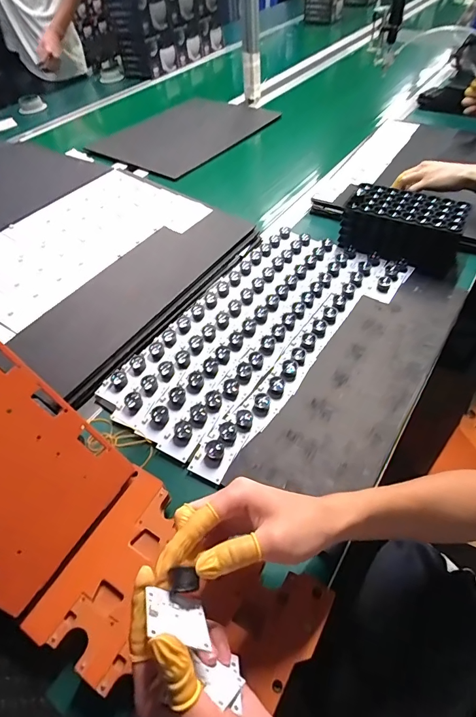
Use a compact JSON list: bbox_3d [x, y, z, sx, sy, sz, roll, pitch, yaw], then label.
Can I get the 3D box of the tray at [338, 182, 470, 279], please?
[{"bbox_3d":[0.295,-0.234,0.700,0.198,0.095,0.103,24,55,24],"label":"tray"}]

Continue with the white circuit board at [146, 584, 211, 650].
[{"bbox_3d":[-0.040,0.175,0.262,0.042,0.039,0.004,27,88,-13],"label":"white circuit board"}]

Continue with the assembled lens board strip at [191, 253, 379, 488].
[{"bbox_3d":[0.102,-0.019,0.572,0.046,0.024,0.478,28,57,26],"label":"assembled lens board strip"}]

